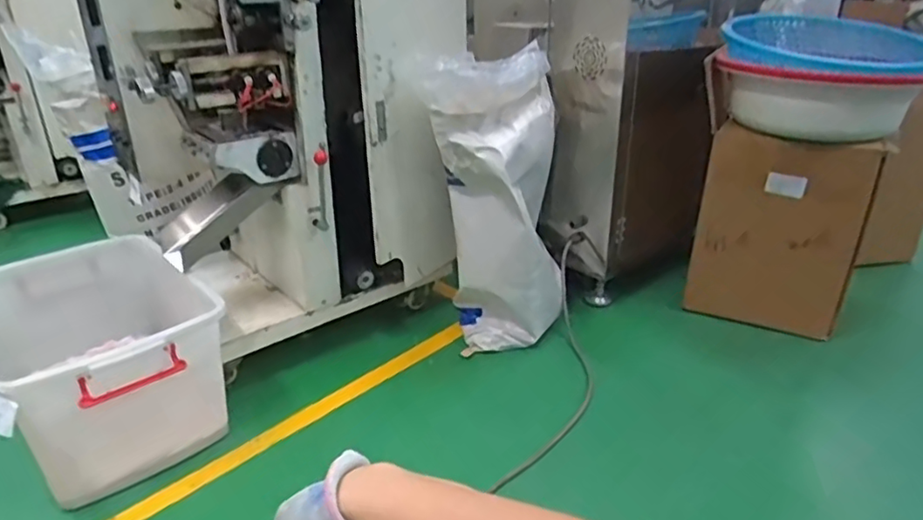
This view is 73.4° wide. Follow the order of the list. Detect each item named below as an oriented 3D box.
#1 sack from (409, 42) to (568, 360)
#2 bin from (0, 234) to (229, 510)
[{"bbox_3d":[0.092,-0.141,1.551,0.331,0.669,0.350,3,26,8],"label":"sack"},{"bbox_3d":[-0.763,0.208,1.327,0.422,0.307,0.578,-24,33,-38],"label":"bin"}]

